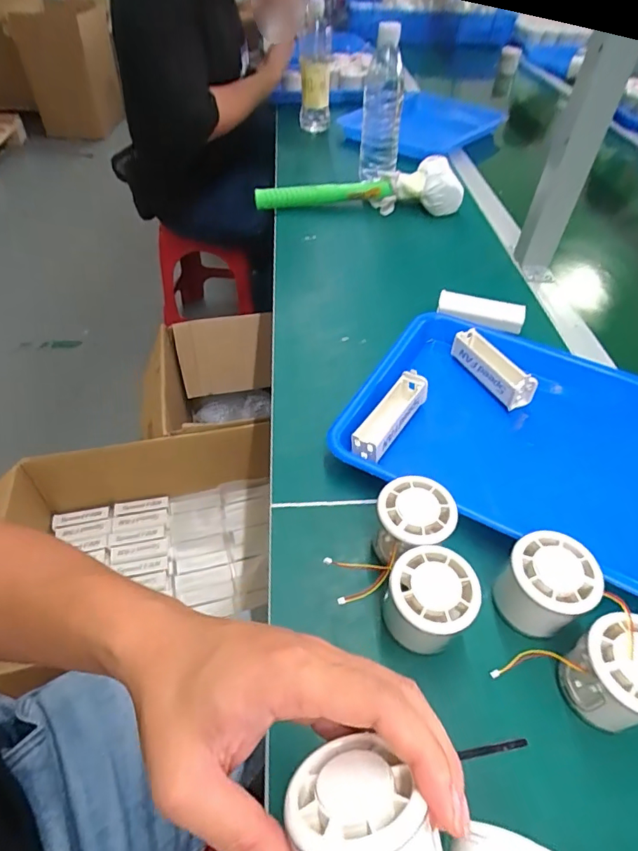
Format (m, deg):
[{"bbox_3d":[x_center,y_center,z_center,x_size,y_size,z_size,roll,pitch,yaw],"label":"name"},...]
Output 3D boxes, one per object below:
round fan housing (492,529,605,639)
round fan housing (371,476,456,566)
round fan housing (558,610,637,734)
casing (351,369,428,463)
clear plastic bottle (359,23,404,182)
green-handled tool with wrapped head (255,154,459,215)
[{"bbox_3d":[0.161,0.112,0.341,0.056,0.051,0.054,1,47,-2],"label":"round fan housing"},{"bbox_3d":[0.072,0.081,0.372,0.055,0.059,0.060,1,47,-2],"label":"round fan housing"},{"bbox_3d":[0.190,0.157,0.304,0.060,0.057,0.055,1,47,-2],"label":"round fan housing"},{"bbox_3d":[0.068,-0.009,0.458,0.029,0.025,0.104,29,52,22],"label":"casing"},{"bbox_3d":[0.099,-0.496,0.773,0.063,0.219,0.067,5,47,2],"label":"clear plastic bottle"},{"bbox_3d":[0.061,-0.384,0.782,0.325,0.065,0.095,3,47,-1],"label":"green-handled tool with wrapped head"}]

